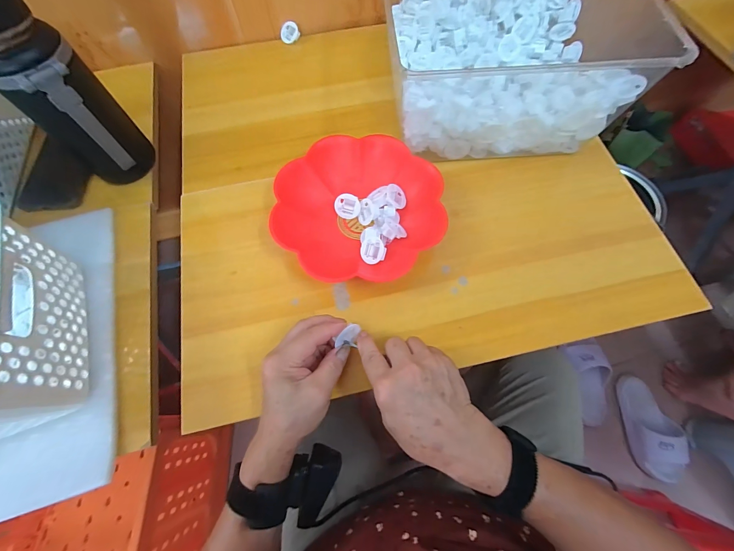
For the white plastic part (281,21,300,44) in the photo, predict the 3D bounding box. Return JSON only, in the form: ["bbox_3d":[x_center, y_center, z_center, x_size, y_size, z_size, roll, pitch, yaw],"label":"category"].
[{"bbox_3d":[-0.131,-0.413,0.536,0.031,0.010,0.031,-1,110,-2],"label":"white plastic part"}]

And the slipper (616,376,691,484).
[{"bbox_3d":[0.672,0.353,0.734,0.101,0.062,0.224,-1,68,0],"label":"slipper"}]

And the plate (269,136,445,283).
[{"bbox_3d":[-0.009,-0.081,0.384,0.192,0.047,0.182,0,67,1],"label":"plate"}]

